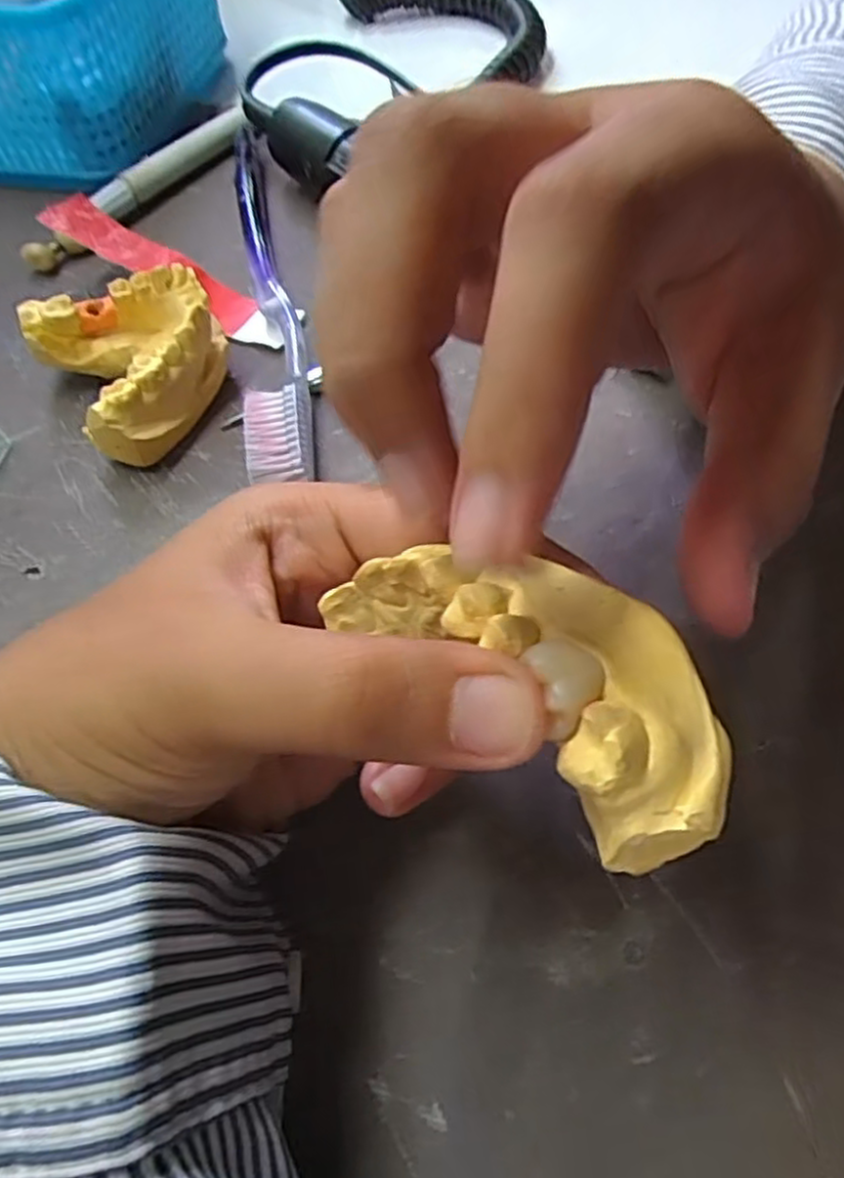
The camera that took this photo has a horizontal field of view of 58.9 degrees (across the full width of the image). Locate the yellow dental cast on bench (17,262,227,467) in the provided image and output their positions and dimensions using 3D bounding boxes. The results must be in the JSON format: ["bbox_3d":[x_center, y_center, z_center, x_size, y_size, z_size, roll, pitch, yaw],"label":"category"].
[{"bbox_3d":[-0.087,-0.071,0.232,0.050,0.029,0.057,-32,62,-16],"label":"yellow dental cast on bench"}]

